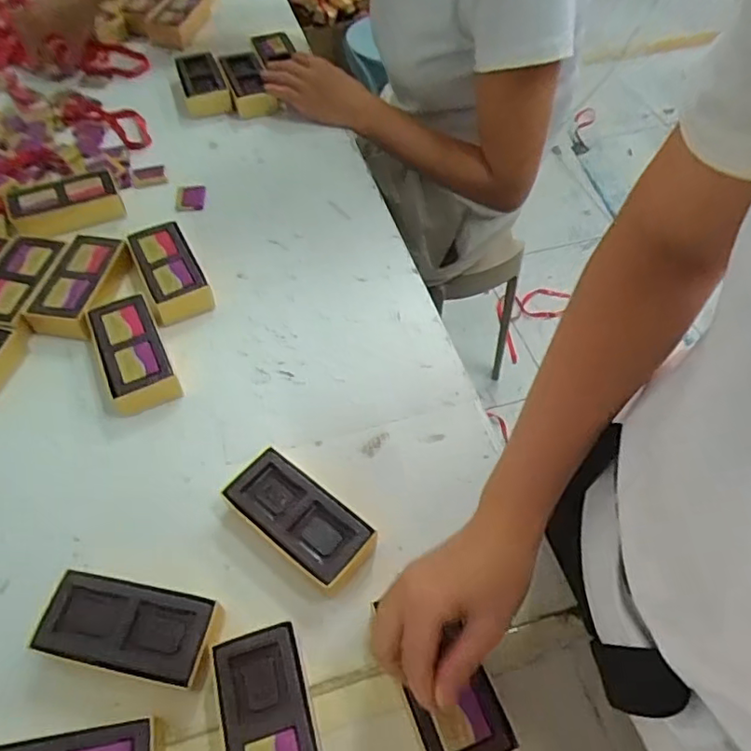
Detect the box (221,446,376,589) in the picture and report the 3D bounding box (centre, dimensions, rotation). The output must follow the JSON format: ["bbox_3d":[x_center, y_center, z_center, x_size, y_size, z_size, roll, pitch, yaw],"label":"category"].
[{"bbox_3d":[-0.059,0.112,0.453,0.117,0.033,0.053,34,61,21],"label":"box"}]

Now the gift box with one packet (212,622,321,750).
[{"bbox_3d":[-0.068,0.224,0.373,0.056,0.030,0.110,-13,56,-10],"label":"gift box with one packet"}]

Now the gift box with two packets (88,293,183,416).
[{"bbox_3d":[-0.224,-0.019,0.542,0.054,0.038,0.118,-24,59,-16],"label":"gift box with two packets"}]

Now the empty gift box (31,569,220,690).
[{"bbox_3d":[-0.169,0.176,0.407,0.112,0.032,0.056,10,56,6],"label":"empty gift box"}]

